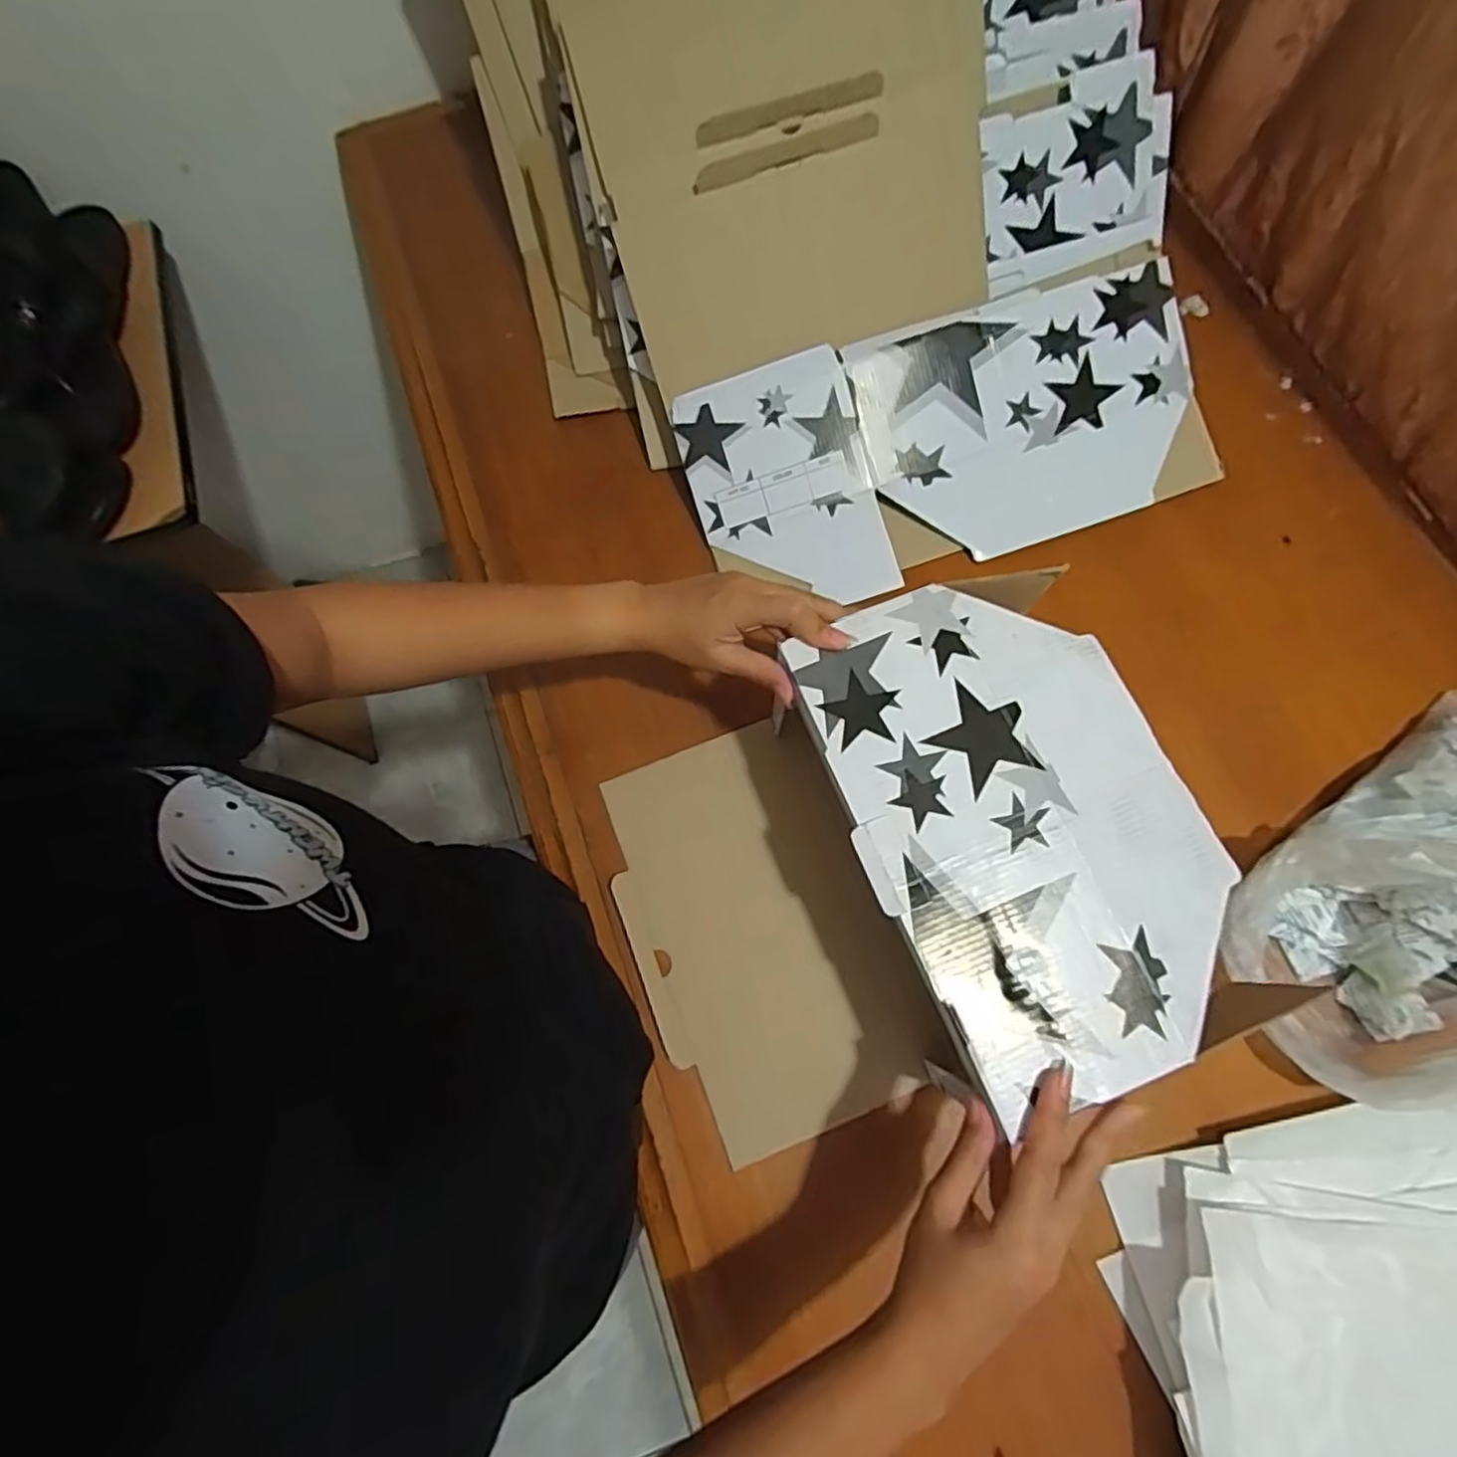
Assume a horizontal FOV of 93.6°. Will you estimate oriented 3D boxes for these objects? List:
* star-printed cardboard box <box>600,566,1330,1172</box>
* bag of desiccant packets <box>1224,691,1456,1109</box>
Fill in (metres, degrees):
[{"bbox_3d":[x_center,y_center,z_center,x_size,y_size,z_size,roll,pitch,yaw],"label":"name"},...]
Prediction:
[{"bbox_3d":[0.092,0.092,0.430,0.313,0.163,0.268,-20,73,-8],"label":"star-printed cardboard box"},{"bbox_3d":[0.471,0.113,0.428,0.260,0.091,0.201,-26,74,-10],"label":"bag of desiccant packets"}]

